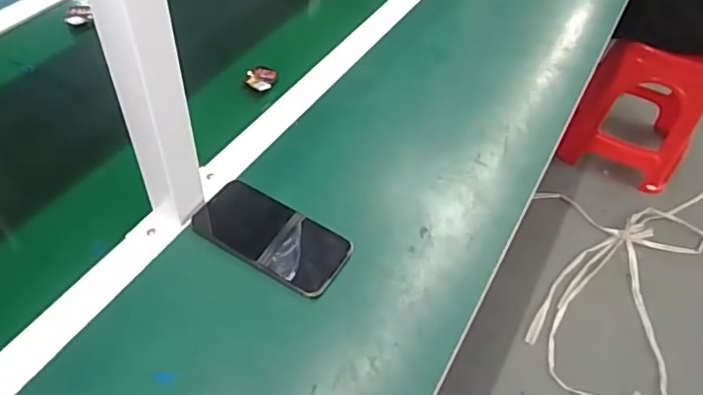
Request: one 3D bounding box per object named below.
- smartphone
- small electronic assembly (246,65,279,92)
[{"bbox_3d":[-0.085,0.038,0.575,0.161,0.015,0.081,27,52,15],"label":"smartphone"},{"bbox_3d":[-0.120,-0.160,0.740,0.041,0.009,0.055,2,50,-5],"label":"small electronic assembly"}]

